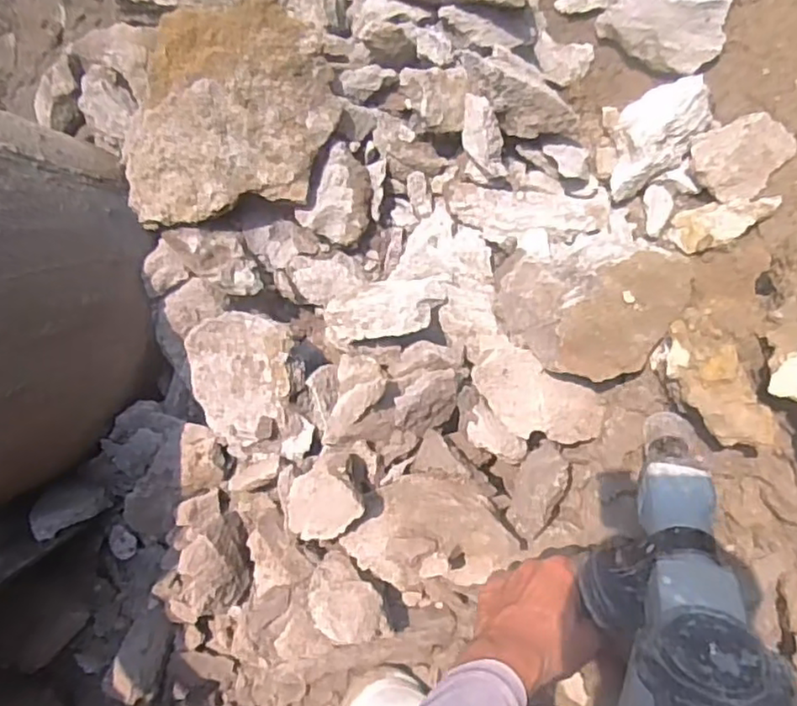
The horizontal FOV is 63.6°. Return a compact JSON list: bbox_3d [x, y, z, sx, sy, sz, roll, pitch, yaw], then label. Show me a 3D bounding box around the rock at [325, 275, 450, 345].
[{"bbox_3d":[-0.016,-0.052,0.736,0.151,0.063,0.069,-10,91,10],"label":"rock"}]

